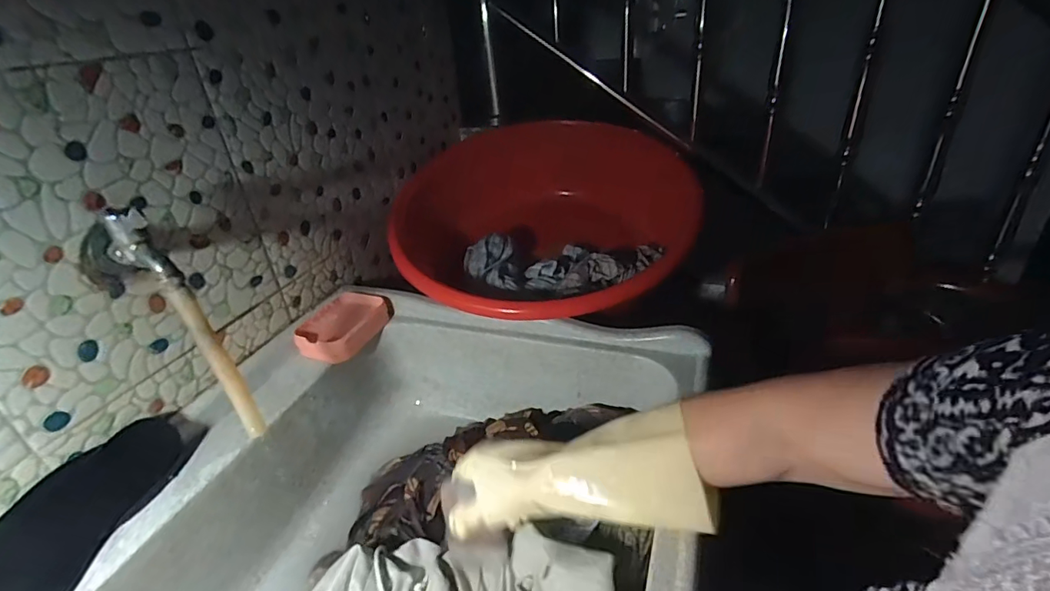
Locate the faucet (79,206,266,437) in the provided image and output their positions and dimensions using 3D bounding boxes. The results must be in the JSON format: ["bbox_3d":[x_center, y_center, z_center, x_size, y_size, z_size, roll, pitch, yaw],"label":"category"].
[{"bbox_3d":[-0.332,0.035,0.475,0.108,0.242,0.039,-21,17,38],"label":"faucet"}]

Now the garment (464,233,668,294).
[{"bbox_3d":[0.071,-0.056,0.862,0.347,0.068,0.176,-8,30,-3],"label":"garment"}]

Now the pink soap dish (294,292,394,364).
[{"bbox_3d":[-0.259,0.043,0.711,0.106,0.033,0.134,7,32,21],"label":"pink soap dish"}]

